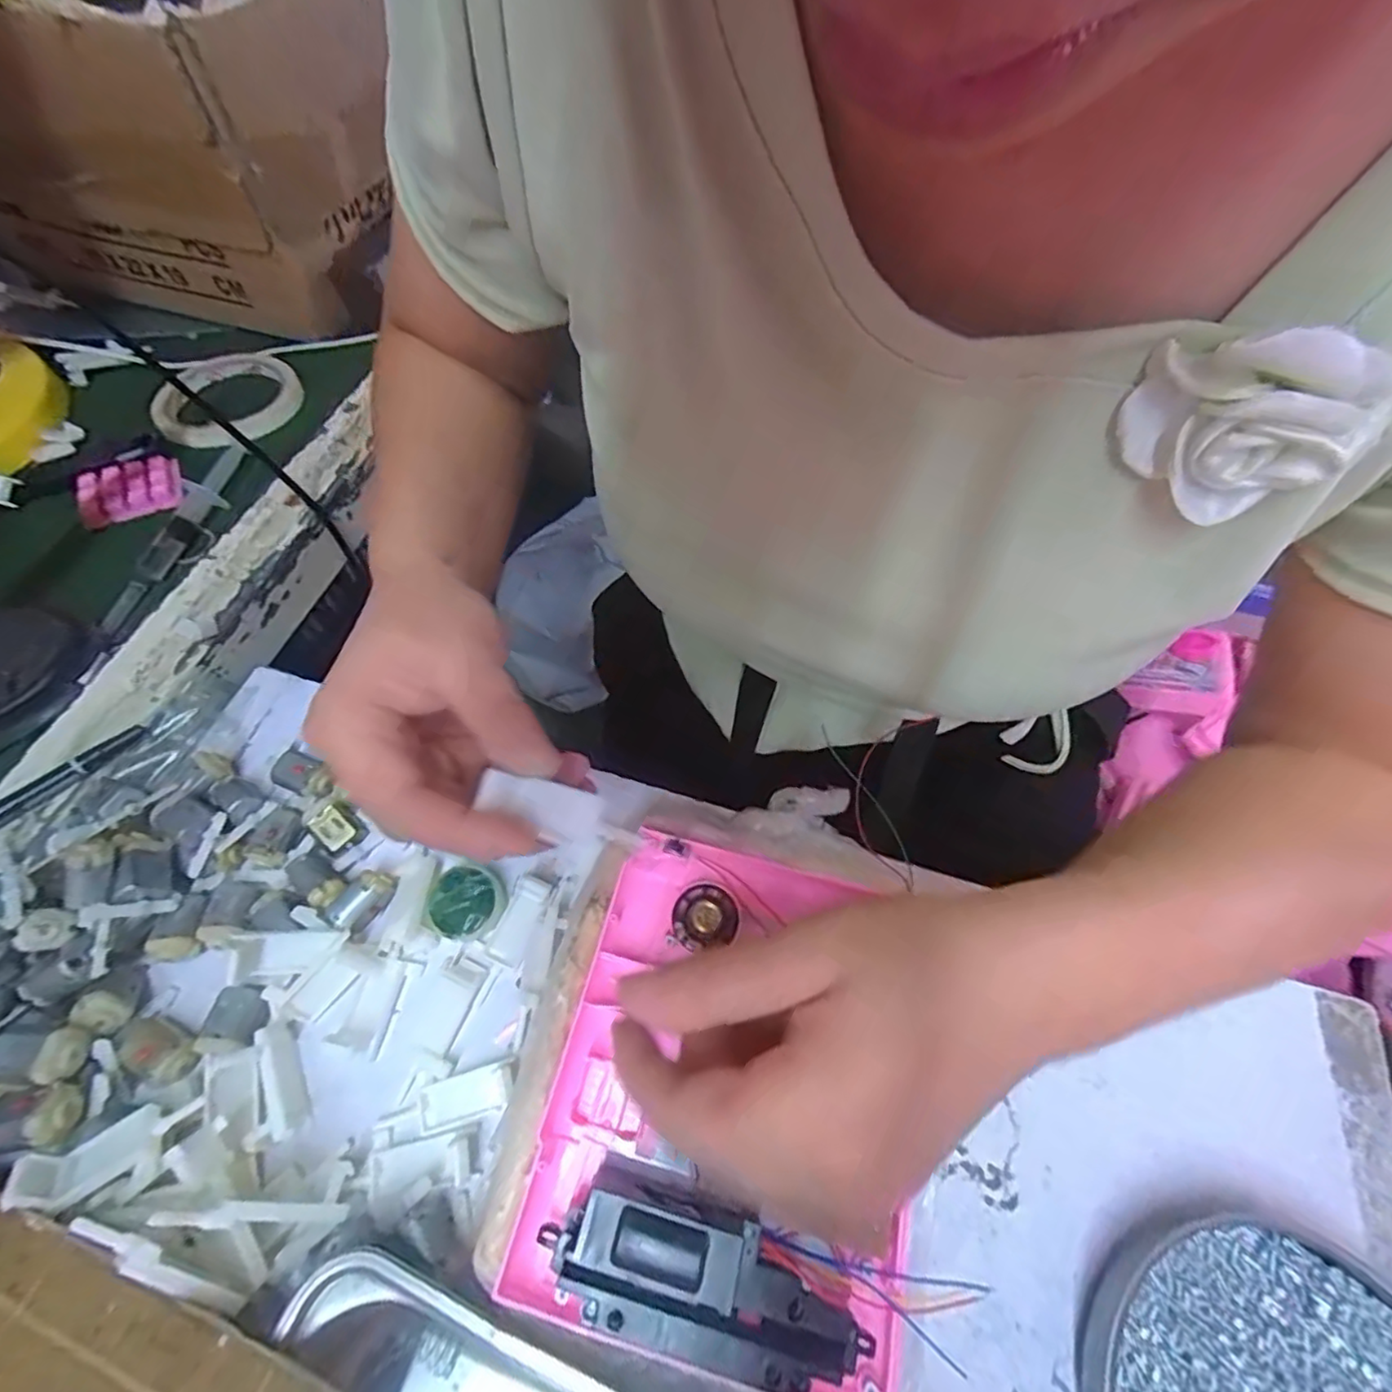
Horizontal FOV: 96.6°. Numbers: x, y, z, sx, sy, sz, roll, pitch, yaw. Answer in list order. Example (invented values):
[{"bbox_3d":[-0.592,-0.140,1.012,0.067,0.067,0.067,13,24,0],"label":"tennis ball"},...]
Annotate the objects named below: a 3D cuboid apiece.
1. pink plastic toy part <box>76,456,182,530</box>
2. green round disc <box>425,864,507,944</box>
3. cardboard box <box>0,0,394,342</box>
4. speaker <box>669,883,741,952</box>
[{"bbox_3d":[-0.380,-0.140,0.415,0.056,0.012,0.050,-19,63,-13],"label":"pink plastic toy part"},{"bbox_3d":[-0.109,0.096,0.292,0.034,0.012,0.033,1,60,-2],"label":"green round disc"},{"bbox_3d":[-0.393,-0.428,0.472,0.270,0.171,0.192,11,60,4],"label":"cardboard box"},{"bbox_3d":[0.004,0.092,0.263,0.029,0.014,0.026,-8,61,-7],"label":"speaker"}]

